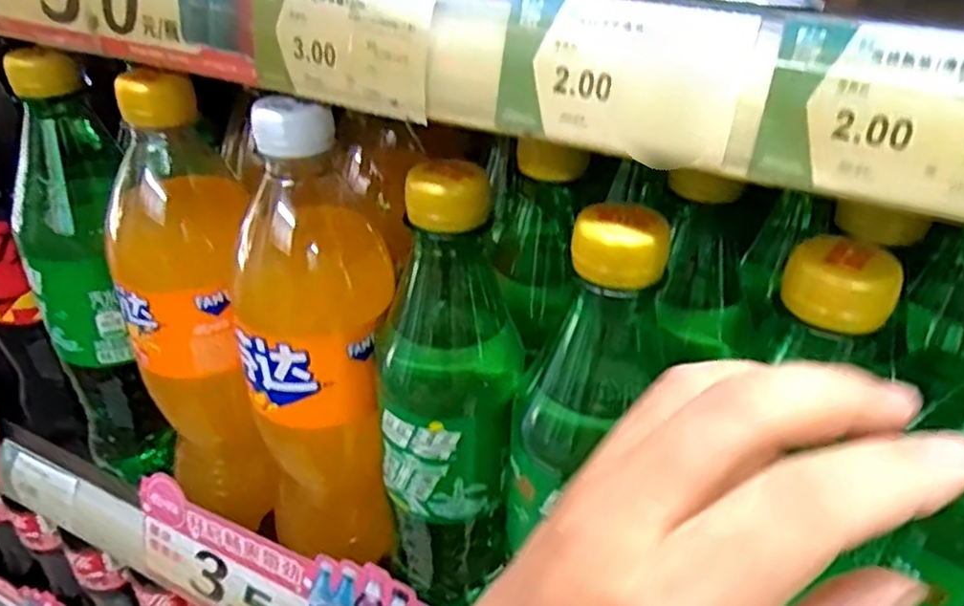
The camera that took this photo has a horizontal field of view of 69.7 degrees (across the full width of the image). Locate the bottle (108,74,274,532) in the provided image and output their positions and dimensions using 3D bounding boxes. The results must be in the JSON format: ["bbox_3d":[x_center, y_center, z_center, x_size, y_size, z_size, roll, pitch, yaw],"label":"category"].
[{"bbox_3d":[-0.136,0.013,0.332,0.062,0.223,0.058,-8,35,-12],"label":"bottle"}]

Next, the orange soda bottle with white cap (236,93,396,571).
[{"bbox_3d":[-0.076,0.022,0.323,0.068,0.224,0.077,-11,36,-17],"label":"orange soda bottle with white cap"}]

